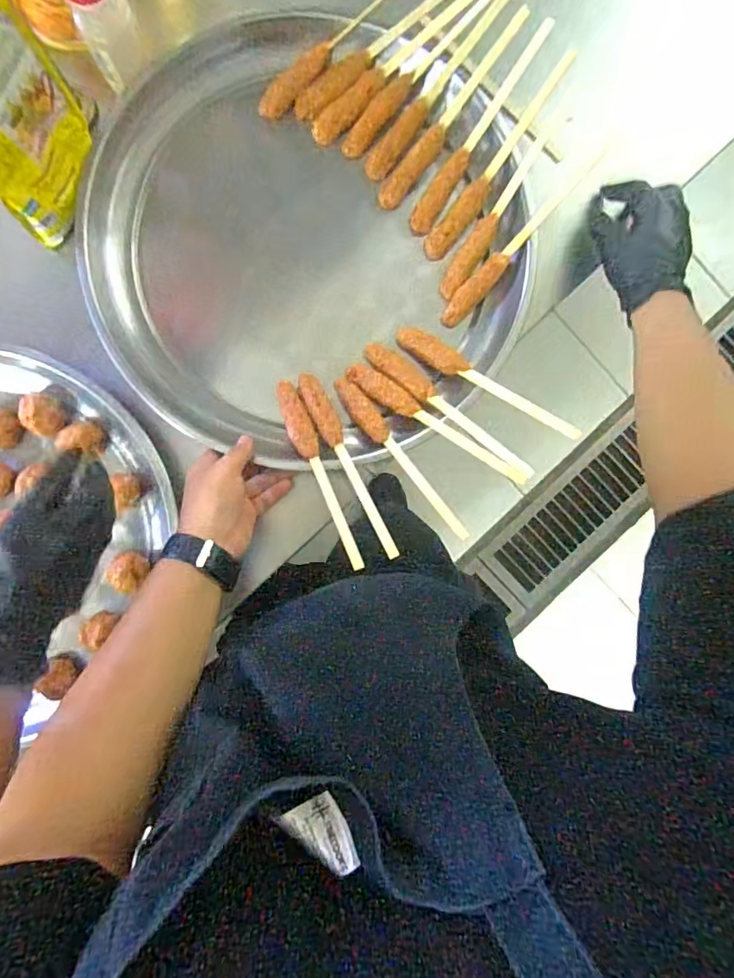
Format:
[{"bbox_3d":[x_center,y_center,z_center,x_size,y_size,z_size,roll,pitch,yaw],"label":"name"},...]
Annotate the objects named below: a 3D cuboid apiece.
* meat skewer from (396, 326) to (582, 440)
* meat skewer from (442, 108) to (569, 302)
[{"bbox_3d":[0.116,-0.106,0.503,0.201,0.016,0.021,35,90,13],"label":"meat skewer"},{"bbox_3d":[0.136,-0.286,0.516,0.027,0.036,0.199,33,89,-3],"label":"meat skewer"}]

